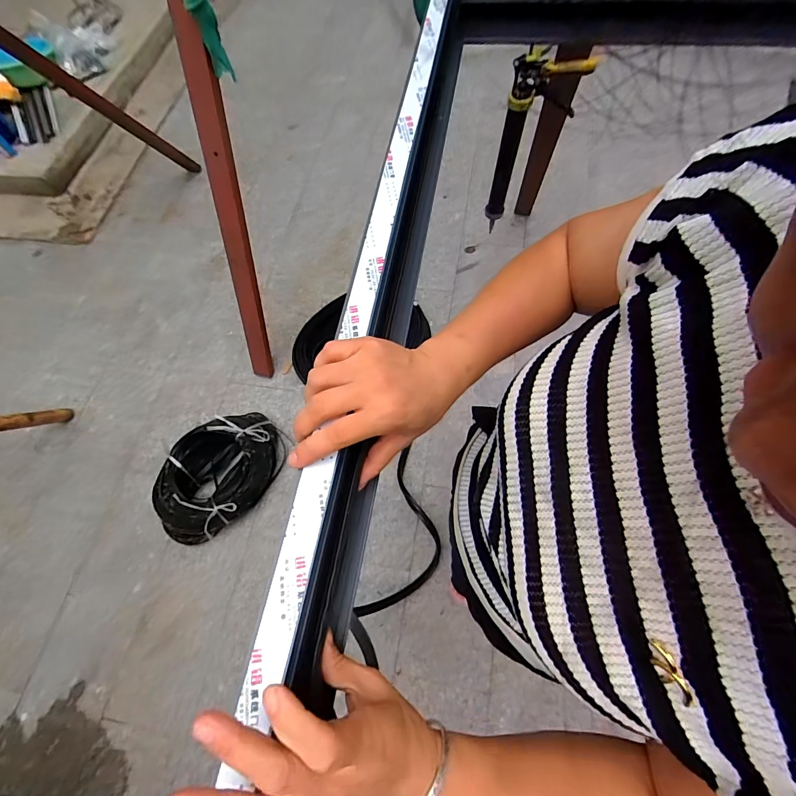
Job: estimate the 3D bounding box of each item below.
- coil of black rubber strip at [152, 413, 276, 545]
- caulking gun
[{"bbox_3d":[-0.649,0.276,1.409,0.488,0.143,0.326,-37,69,-12],"label":"coil of black rubber strip"},{"bbox_3d":[0.392,-0.735,1.168,0.200,0.503,0.064,-18,67,-4],"label":"caulking gun"}]

